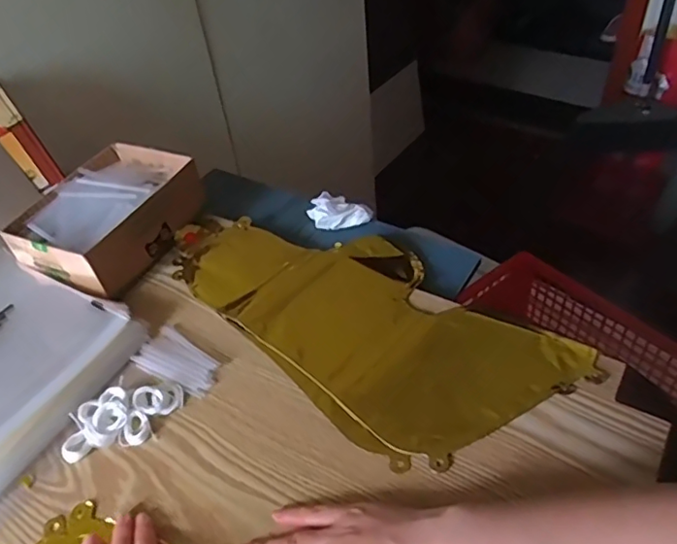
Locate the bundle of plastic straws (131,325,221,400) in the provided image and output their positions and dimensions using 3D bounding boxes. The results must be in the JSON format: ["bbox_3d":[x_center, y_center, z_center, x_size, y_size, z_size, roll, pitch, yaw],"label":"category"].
[{"bbox_3d":[-0.147,0.081,0.528,0.085,0.005,0.049,23,52,26],"label":"bundle of plastic straws"}]

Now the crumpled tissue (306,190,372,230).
[{"bbox_3d":[-0.008,-0.074,0.682,0.082,0.021,0.058,32,56,32],"label":"crumpled tissue"}]

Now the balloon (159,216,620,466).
[{"bbox_3d":[0.008,0.024,0.562,0.196,0.010,0.413,-36,52,-26],"label":"balloon"}]

